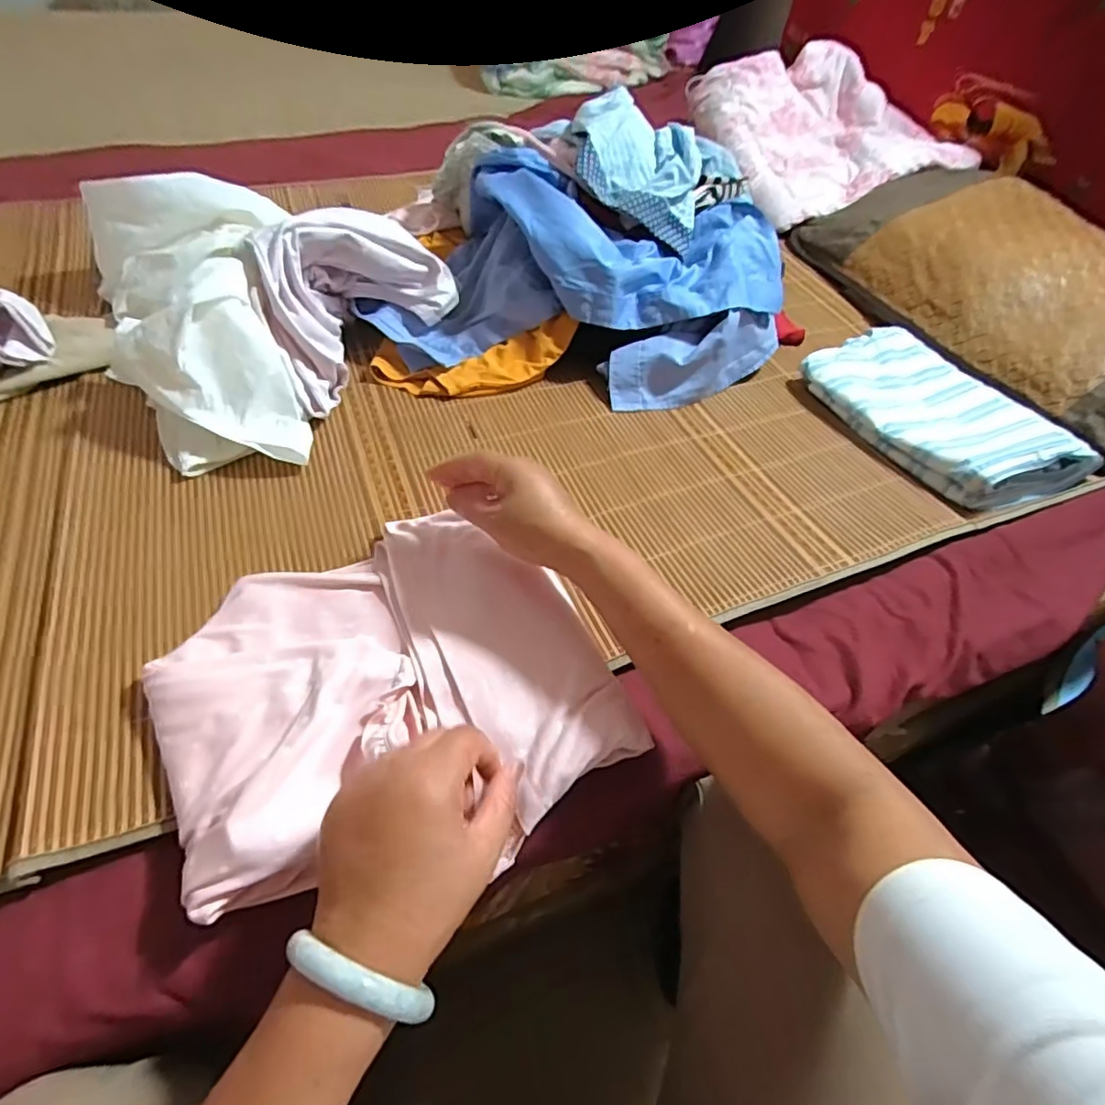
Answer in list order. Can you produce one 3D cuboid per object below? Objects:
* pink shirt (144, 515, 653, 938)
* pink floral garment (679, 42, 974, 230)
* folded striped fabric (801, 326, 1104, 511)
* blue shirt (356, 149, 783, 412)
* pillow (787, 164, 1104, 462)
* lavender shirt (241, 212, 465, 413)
[{"bbox_3d":[-0.118,0.090,0.419,0.287,0.036,0.266,-23,59,-21],"label":"pink shirt"},{"bbox_3d":[0.501,-0.796,1.098,0.365,0.137,0.442,-10,54,-11],"label":"pink floral garment"},{"bbox_3d":[0.443,-0.172,0.682,0.197,0.052,0.294,-17,52,-18],"label":"folded striped fabric"},{"bbox_3d":[0.037,-0.341,0.714,0.491,0.151,0.290,15,53,7],"label":"blue shirt"},{"bbox_3d":[0.637,-0.362,0.776,0.334,0.121,0.656,-17,56,-16],"label":"pillow"},{"bbox_3d":[-0.228,-0.284,0.654,0.132,0.135,0.243,32,57,18],"label":"lavender shirt"}]

